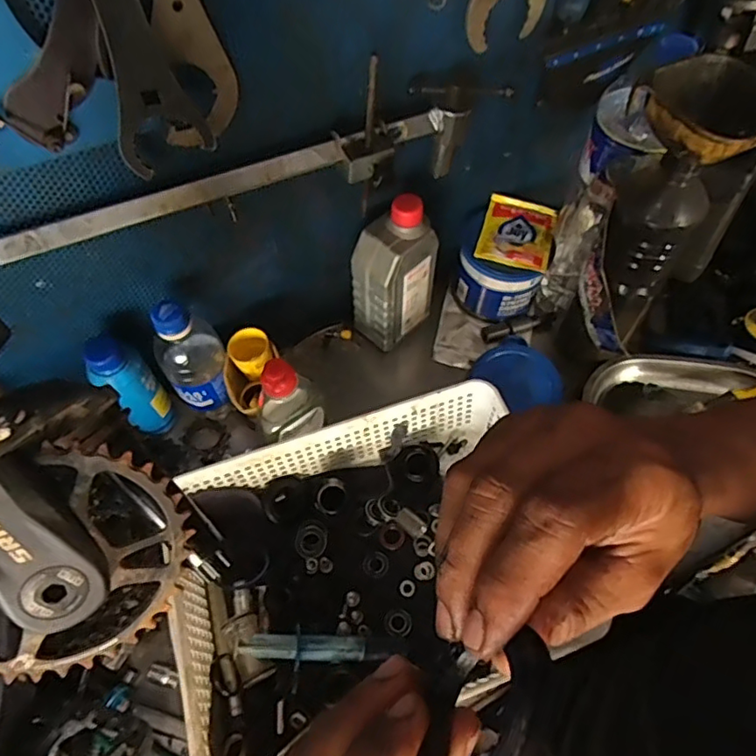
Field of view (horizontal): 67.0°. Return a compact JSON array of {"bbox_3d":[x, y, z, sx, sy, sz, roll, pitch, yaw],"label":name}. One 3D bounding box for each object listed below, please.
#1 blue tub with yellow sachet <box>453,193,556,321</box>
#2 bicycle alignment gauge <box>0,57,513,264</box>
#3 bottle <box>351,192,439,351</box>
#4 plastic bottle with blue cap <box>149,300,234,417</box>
[{"bbox_3d":[0.147,-0.138,0.679,0.099,0.098,0.108,13,60,10],"label":"blue tub with yellow sachet"},{"bbox_3d":[-0.082,-0.167,0.465,0.426,0.110,0.049,-26,61,-13],"label":"bicycle alignment gauge"},{"bbox_3d":[0.017,-0.112,0.610,0.079,0.165,0.053,-40,65,-20],"label":"bottle"},{"bbox_3d":[-0.180,-0.016,0.567,0.055,0.161,0.054,-1,59,2],"label":"plastic bottle with blue cap"}]

